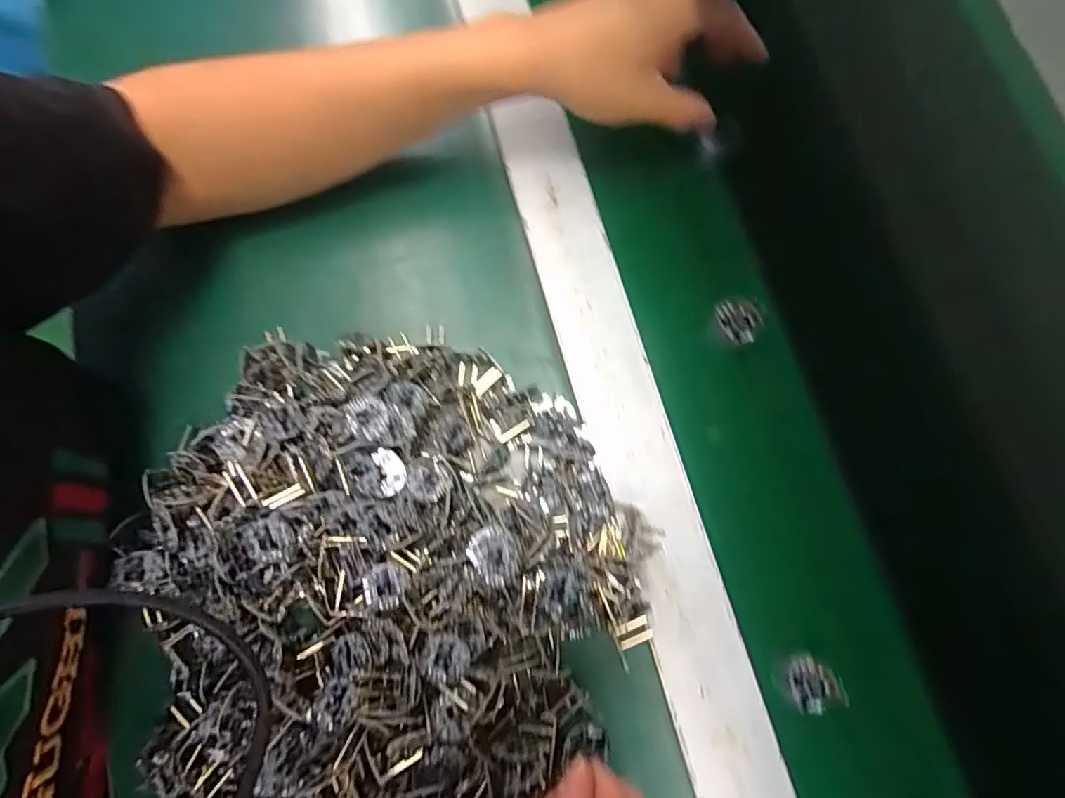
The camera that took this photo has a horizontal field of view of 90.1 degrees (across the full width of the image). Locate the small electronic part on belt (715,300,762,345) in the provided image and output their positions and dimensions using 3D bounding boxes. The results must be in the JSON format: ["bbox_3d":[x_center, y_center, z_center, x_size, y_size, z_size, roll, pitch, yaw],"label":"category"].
[{"bbox_3d":[0.129,-0.049,0.334,0.025,0.007,0.030,-22,78,-4],"label":"small electronic part on belt"}]

